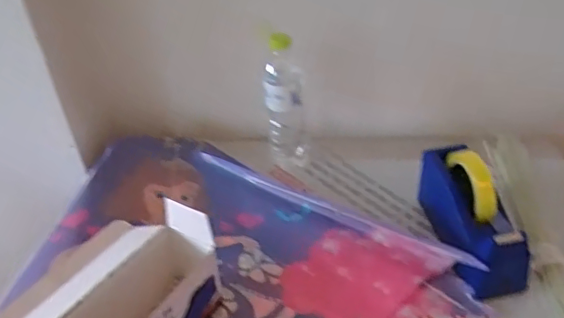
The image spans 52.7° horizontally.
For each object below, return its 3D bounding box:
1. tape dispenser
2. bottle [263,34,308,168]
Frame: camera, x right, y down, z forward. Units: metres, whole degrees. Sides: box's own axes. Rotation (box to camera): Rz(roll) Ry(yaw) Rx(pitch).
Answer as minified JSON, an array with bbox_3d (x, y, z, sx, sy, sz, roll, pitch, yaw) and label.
[{"bbox_3d":[0.247,0.069,0.752,0.076,0.119,0.200,-10,37,-5],"label":"tape dispenser"},{"bbox_3d":[0.007,-0.085,0.909,0.065,0.229,0.075,-6,37,1],"label":"bottle"}]

